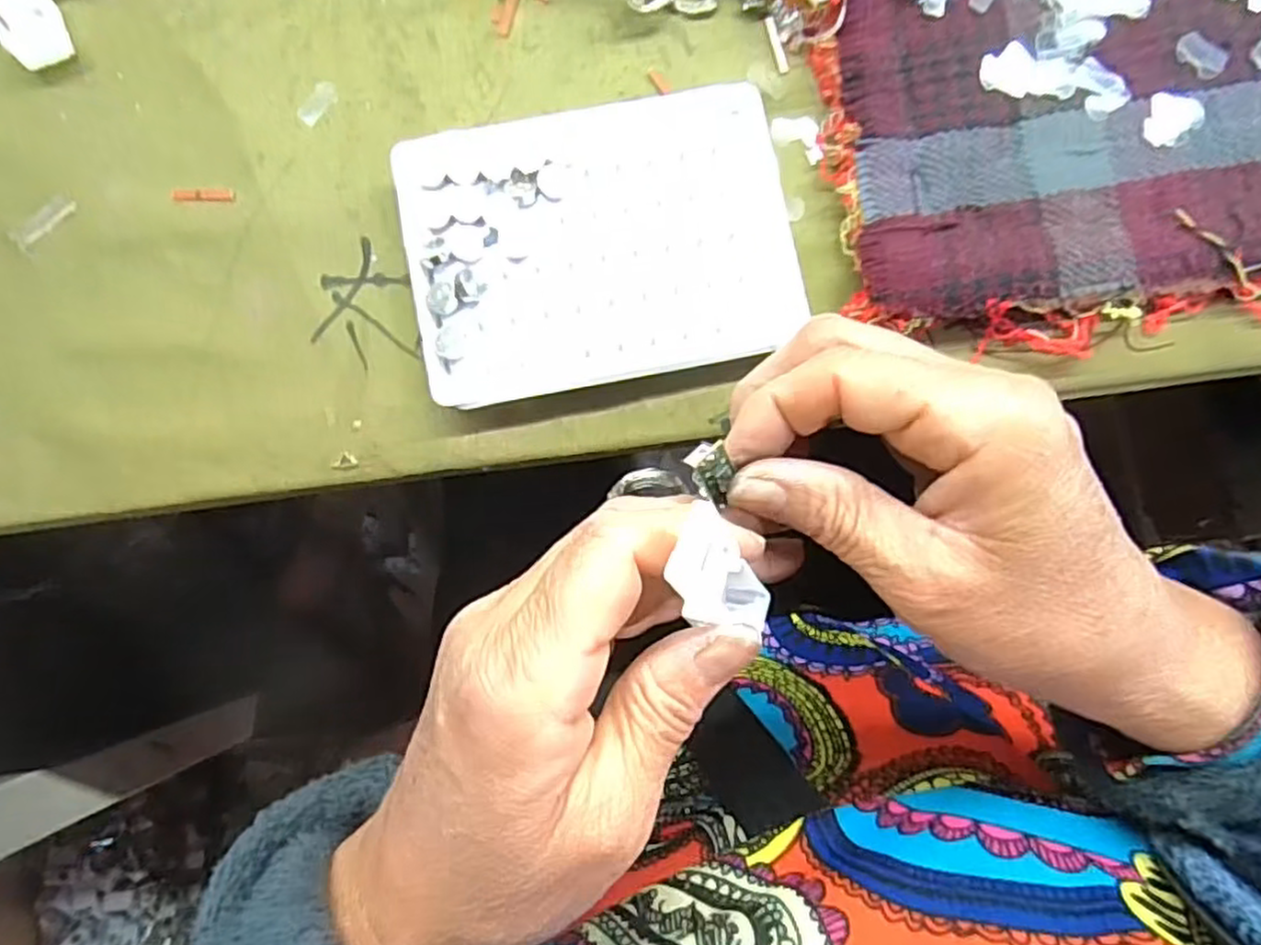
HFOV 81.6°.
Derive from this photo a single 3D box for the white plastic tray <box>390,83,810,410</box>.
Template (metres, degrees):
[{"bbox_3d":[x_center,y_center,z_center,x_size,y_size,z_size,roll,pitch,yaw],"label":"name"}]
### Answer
[{"bbox_3d":[-0.010,-0.081,0.255,0.129,0.014,0.096,-12,85,-1],"label":"white plastic tray"}]

